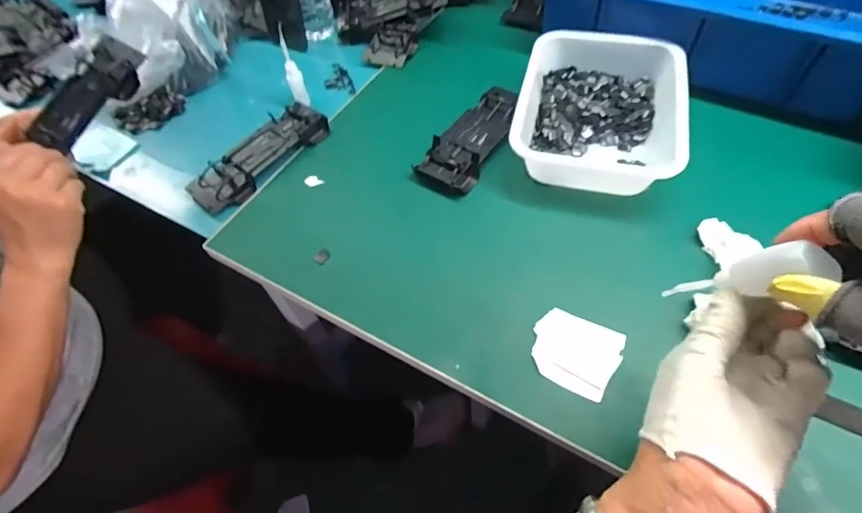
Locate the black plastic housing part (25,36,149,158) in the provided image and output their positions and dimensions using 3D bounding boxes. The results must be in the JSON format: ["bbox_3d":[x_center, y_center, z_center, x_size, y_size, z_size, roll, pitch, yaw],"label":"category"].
[{"bbox_3d":[-0.406,-0.195,0.537,0.070,0.035,0.145,34,83,24],"label":"black plastic housing part"}]

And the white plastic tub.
[{"bbox_3d":[0.208,-0.183,0.566,0.185,0.065,0.239,12,57,12],"label":"white plastic tub"}]

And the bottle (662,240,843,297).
[{"bbox_3d":[0.200,0.016,0.297,0.030,0.102,0.018,44,66,-2],"label":"bottle"}]

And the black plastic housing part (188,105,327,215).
[{"bbox_3d":[-0.229,-0.135,0.603,0.075,0.033,0.193,33,64,24],"label":"black plastic housing part"}]

